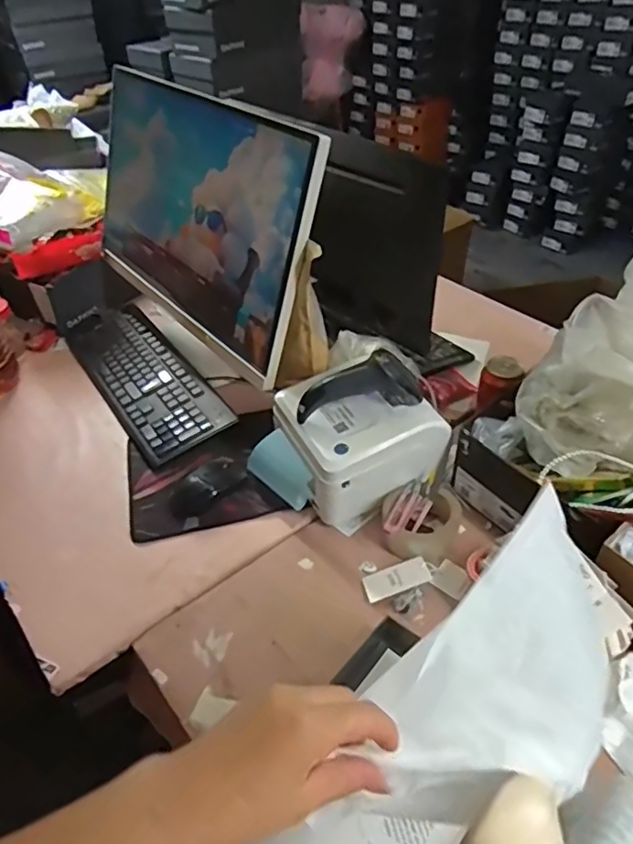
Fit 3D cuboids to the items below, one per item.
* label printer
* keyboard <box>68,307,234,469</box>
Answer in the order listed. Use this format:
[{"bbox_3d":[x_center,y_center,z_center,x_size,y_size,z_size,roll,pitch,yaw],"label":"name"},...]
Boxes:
[{"bbox_3d":[0.060,0.006,0.787,0.189,0.183,0.152,-18,43,-16],"label":"label printer"},{"bbox_3d":[-0.306,-0.086,1.018,0.144,0.034,0.439,-26,46,-24],"label":"keyboard"}]

